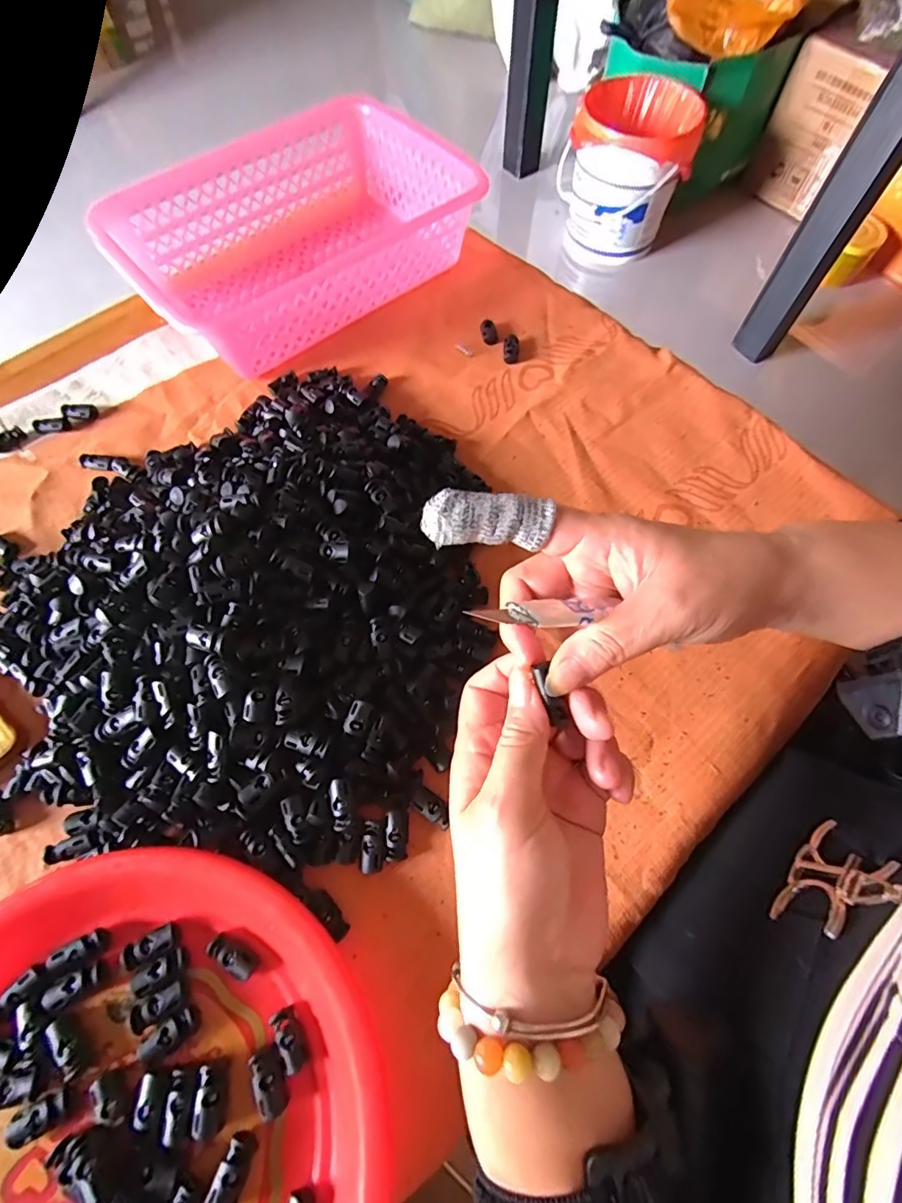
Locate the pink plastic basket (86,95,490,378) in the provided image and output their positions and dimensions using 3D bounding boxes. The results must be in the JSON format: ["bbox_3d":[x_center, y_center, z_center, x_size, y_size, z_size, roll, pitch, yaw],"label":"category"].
[{"bbox_3d":[-0.140,-0.337,0.466,0.298,0.075,0.195,-36,71,-14],"label":"pink plastic basket"}]

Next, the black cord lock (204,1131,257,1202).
[{"bbox_3d":[-0.101,0.264,0.229,0.014,0.012,0.029,17,68,7],"label":"black cord lock"}]

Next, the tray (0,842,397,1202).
[{"bbox_3d":[-0.161,0.255,0.226,0.253,0.031,0.241,-37,71,-14],"label":"tray"}]

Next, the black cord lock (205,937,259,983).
[{"bbox_3d":[-0.117,0.190,0.267,0.028,0.006,0.013,30,71,13],"label":"black cord lock"}]

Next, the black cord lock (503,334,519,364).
[{"bbox_3d":[0.055,-0.231,0.455,0.014,0.010,0.029,3,67,2],"label":"black cord lock"}]

